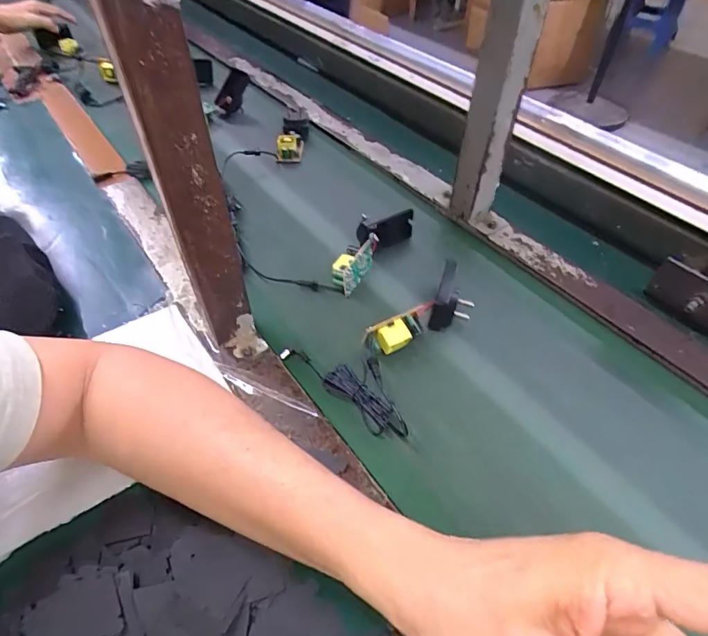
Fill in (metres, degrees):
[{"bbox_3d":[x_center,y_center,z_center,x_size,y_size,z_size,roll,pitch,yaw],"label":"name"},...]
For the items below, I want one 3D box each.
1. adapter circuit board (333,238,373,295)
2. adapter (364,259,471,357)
[{"bbox_3d":[-0.002,-0.060,0.504,0.024,0.039,0.061,20,51,19],"label":"adapter circuit board"},{"bbox_3d":[0.070,0.000,0.446,0.124,0.045,0.045,-36,56,-28],"label":"adapter"}]

